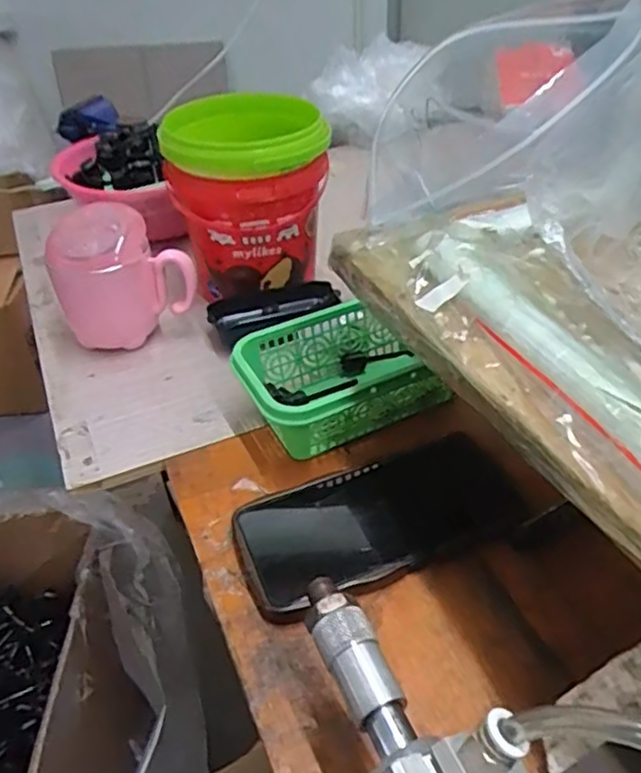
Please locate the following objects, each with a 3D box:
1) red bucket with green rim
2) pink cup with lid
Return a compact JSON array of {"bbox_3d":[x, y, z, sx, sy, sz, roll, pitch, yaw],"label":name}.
[{"bbox_3d":[-0.059,-0.159,0.555,0.126,0.153,0.131,-8,39,-7],"label":"red bucket with green rim"},{"bbox_3d":[-0.161,-0.089,0.523,0.105,0.105,0.073,-18,42,-16],"label":"pink cup with lid"}]

